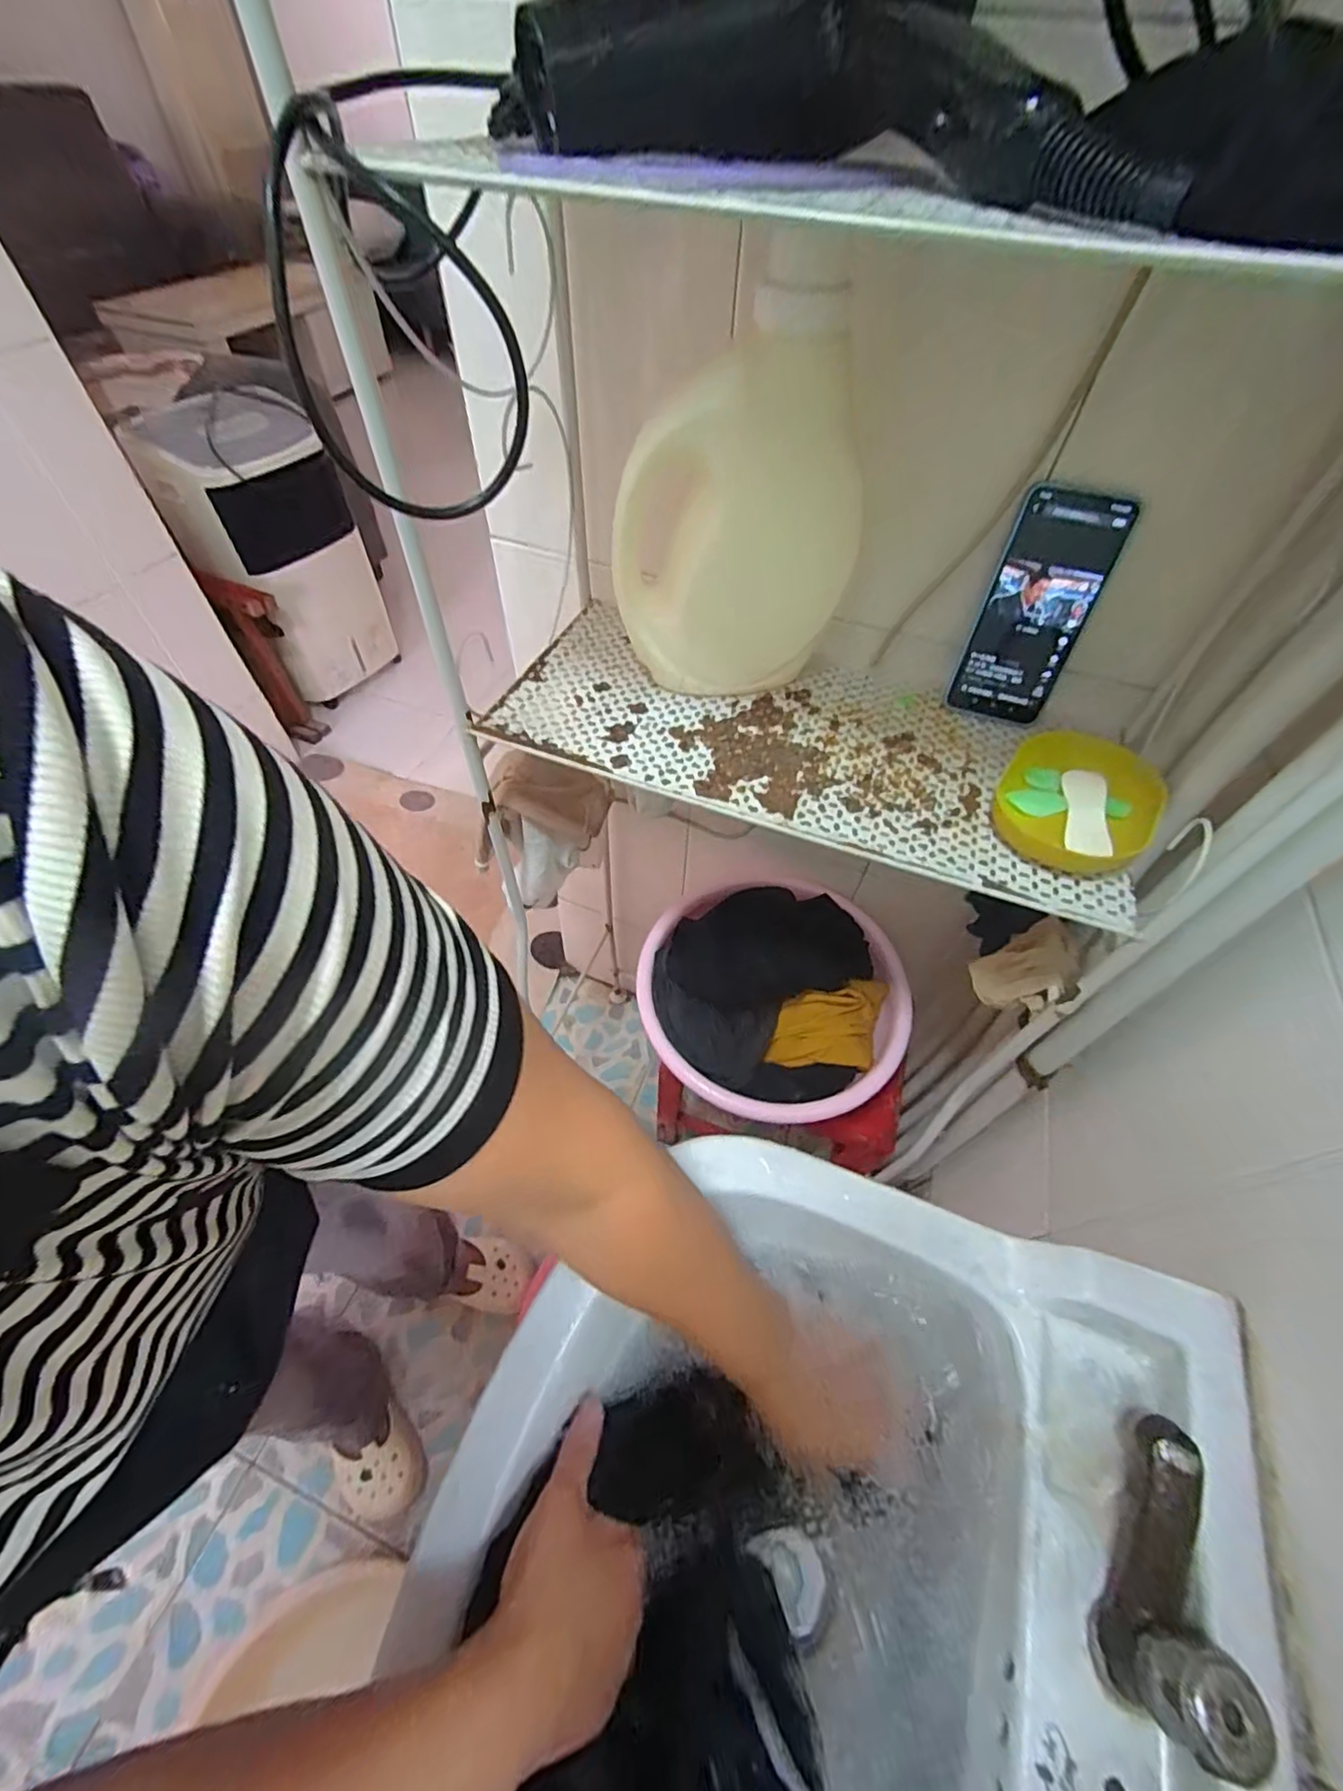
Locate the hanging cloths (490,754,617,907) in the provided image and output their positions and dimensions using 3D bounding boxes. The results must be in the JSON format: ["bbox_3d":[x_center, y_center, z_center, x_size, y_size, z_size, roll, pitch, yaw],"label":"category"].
[{"bbox_3d":[-0.129,-0.068,0.707,0.118,0.182,0.068,-7,55,-8],"label":"hanging cloths"}]

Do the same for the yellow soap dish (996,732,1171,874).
[{"bbox_3d":[0.306,-0.072,0.464,0.107,0.031,0.137,34,59,20],"label":"yellow soap dish"}]

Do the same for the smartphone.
[{"bbox_3d":[0.303,-0.236,0.515,0.084,0.173,0.015,19,33,11],"label":"smartphone"}]

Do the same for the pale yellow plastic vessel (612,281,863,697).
[{"bbox_3d":[0.049,-0.273,0.474,0.177,0.242,0.065,-11,55,-11],"label":"pale yellow plastic vessel"}]

